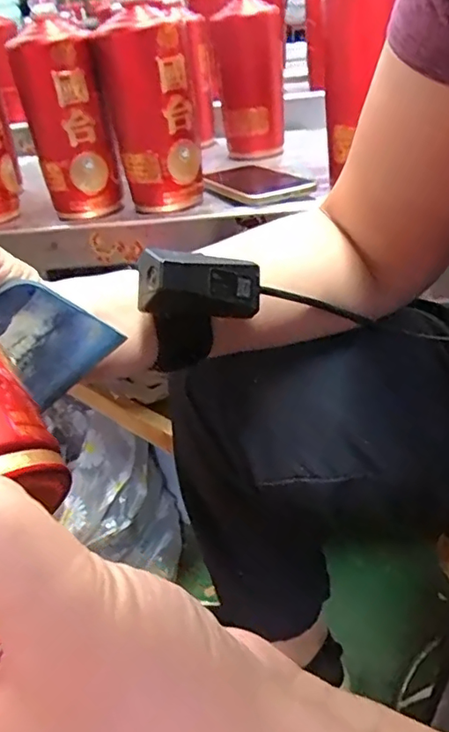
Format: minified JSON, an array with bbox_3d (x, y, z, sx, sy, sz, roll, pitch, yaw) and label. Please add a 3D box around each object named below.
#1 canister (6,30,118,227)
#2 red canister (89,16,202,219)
[{"bbox_3d":[-0.159,-0.239,0.567,0.075,0.162,0.078,-17,35,-13],"label":"canister"},{"bbox_3d":[-0.074,-0.250,0.564,0.086,0.166,0.099,-9,34,-1],"label":"red canister"}]

